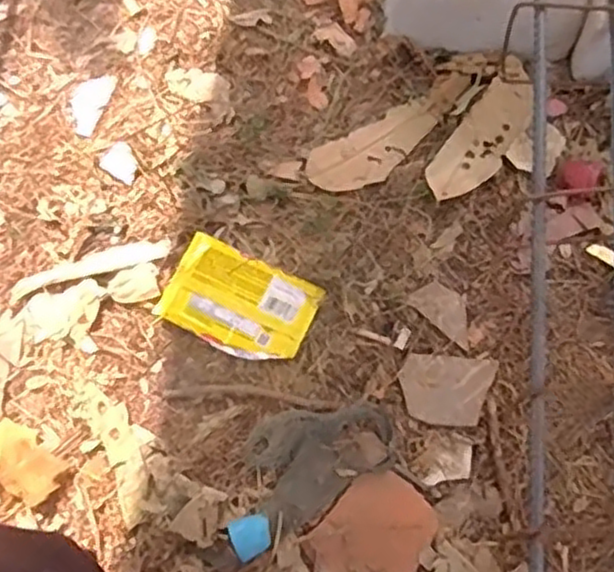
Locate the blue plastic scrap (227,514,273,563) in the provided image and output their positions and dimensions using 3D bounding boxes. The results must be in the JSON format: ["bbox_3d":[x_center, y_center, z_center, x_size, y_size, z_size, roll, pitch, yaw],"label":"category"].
[{"bbox_3d":[-0.049,0.220,0.646,0.035,0.026,0.035,-21,69,-8],"label":"blue plastic scrap"}]

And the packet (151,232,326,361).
[{"bbox_3d":[-0.068,0.015,0.734,0.146,0.016,0.098,25,69,10],"label":"packet"}]

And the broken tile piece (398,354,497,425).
[{"bbox_3d":[0.133,0.098,0.698,0.086,0.004,0.064,4,67,2],"label":"broken tile piece"}]

